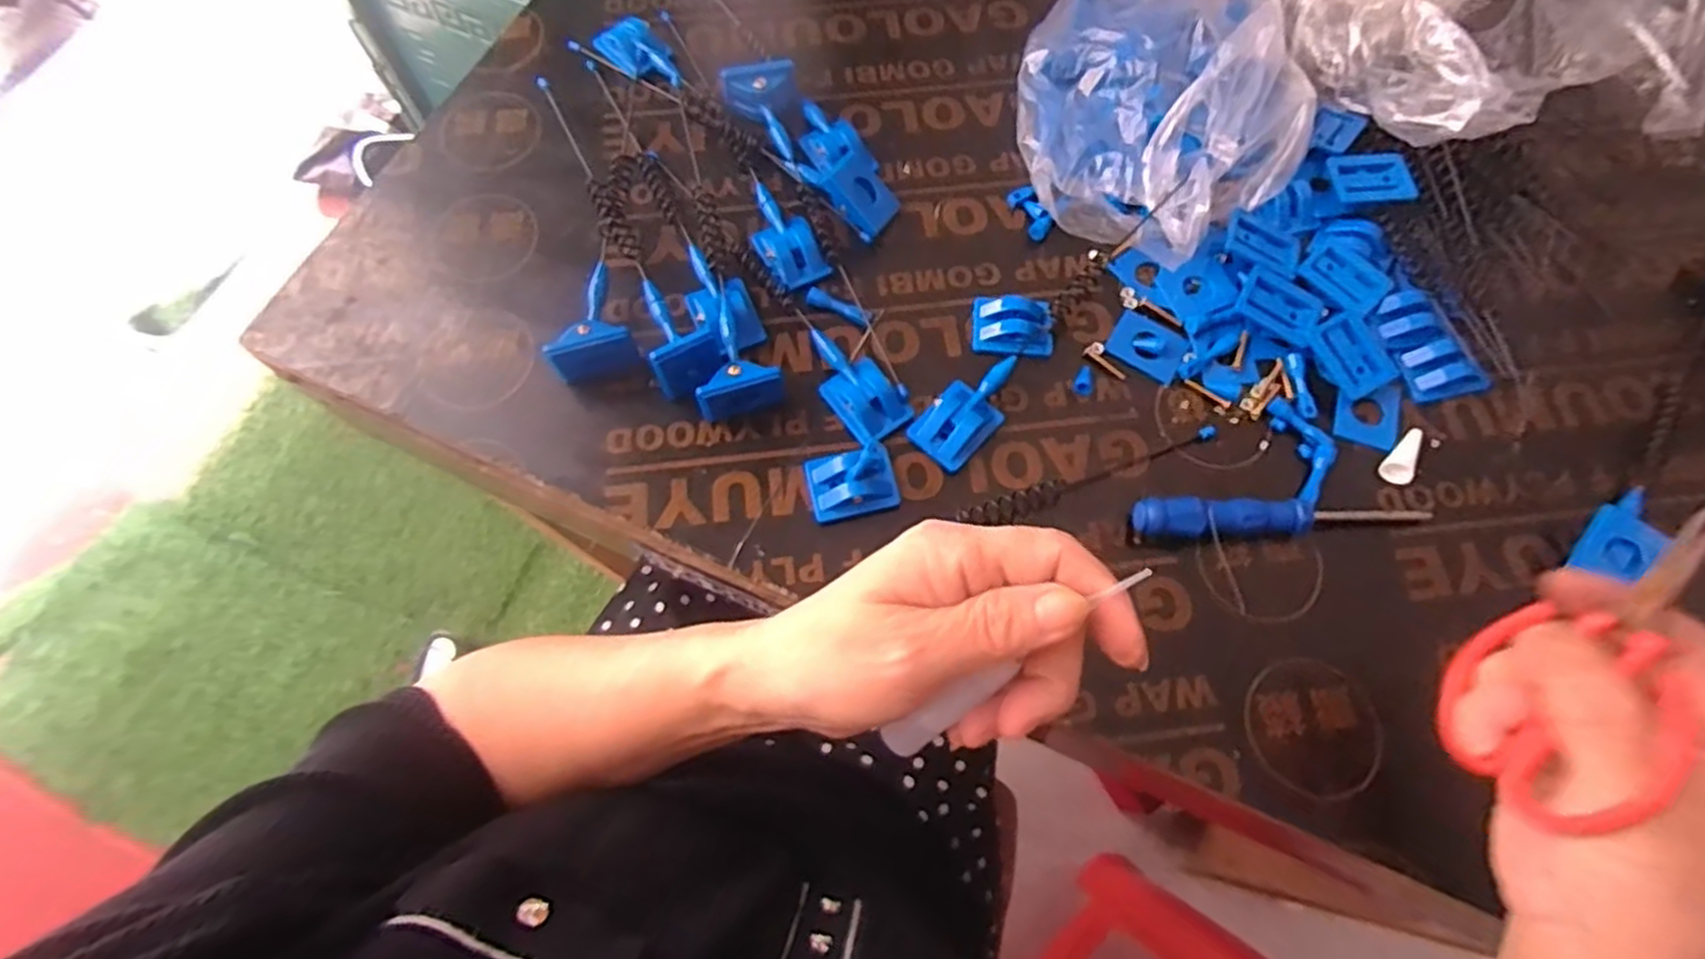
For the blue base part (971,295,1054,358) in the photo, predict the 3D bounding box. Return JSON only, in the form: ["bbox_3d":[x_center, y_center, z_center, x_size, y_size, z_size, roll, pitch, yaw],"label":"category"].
[{"bbox_3d":[0.090,-0.086,0.431,0.044,0.013,0.036,9,70,3],"label":"blue base part"}]

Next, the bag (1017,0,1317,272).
[{"bbox_3d":[0.186,-0.228,0.464,0.160,0.054,0.198,8,70,3],"label":"bag"}]

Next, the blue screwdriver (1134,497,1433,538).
[{"bbox_3d":[0.215,0.020,0.386,0.149,0.022,0.017,-1,69,0],"label":"blue screwdriver"}]

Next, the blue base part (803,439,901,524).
[{"bbox_3d":[-0.001,0.001,0.397,0.044,0.019,0.038,-14,70,-5],"label":"blue base part"}]

